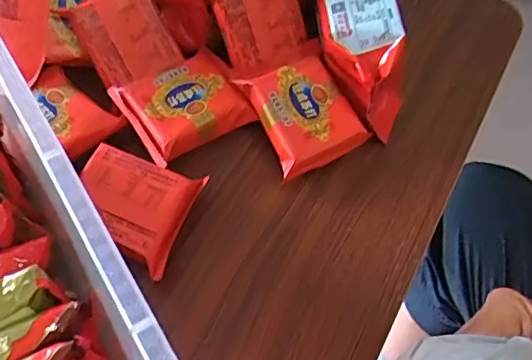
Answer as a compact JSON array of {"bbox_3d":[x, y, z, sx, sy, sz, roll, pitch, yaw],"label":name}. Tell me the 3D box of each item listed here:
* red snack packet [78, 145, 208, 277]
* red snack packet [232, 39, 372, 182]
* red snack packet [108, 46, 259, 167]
[{"bbox_3d":[-0.082,0.015,0.335,0.069,0.011,0.064,19,62,7],"label":"red snack packet"},{"bbox_3d":[0.025,-0.049,0.371,0.061,0.021,0.077,-24,65,-15],"label":"red snack packet"},{"bbox_3d":[-0.054,-0.050,0.377,0.074,0.025,0.065,-31,67,-18],"label":"red snack packet"}]

